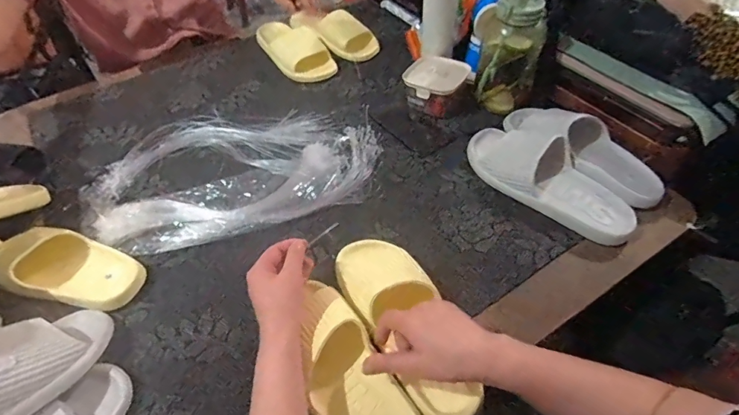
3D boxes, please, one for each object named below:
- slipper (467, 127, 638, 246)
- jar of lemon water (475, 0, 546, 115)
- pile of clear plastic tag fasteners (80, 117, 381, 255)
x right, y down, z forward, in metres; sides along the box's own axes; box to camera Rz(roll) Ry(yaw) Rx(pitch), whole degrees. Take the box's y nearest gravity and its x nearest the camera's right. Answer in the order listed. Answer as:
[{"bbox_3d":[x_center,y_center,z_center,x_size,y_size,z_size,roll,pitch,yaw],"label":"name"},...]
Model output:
[{"bbox_3d":[0.272,-0.057,0.650,0.109,0.085,0.288,-33,56,-21],"label":"slipper"},{"bbox_3d":[0.250,-0.293,0.756,0.107,0.199,0.115,4,51,8],"label":"jar of lemon water"},{"bbox_3d":[-0.222,-0.066,0.722,0.472,0.052,0.278,-9,51,-3],"label":"pile of clear plastic tag fasteners"}]

